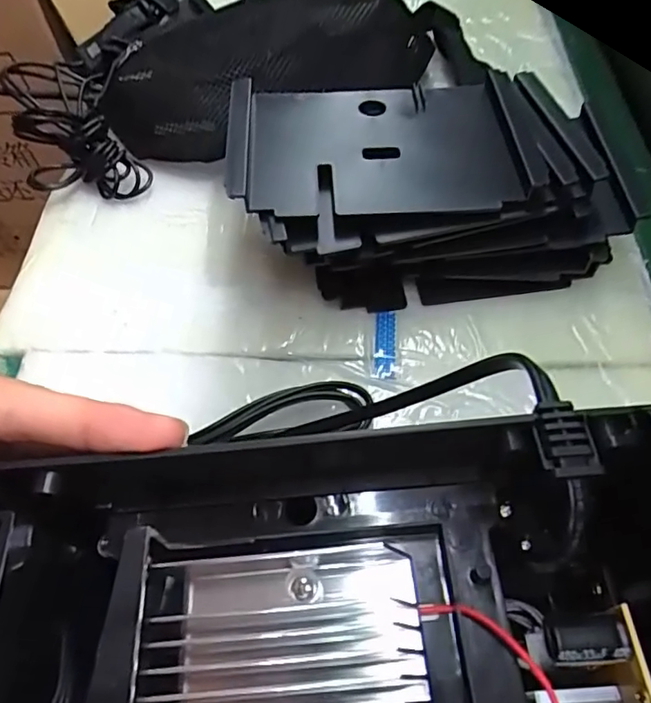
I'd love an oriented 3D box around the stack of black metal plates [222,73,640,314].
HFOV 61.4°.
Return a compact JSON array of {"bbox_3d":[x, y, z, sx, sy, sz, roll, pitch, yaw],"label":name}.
[{"bbox_3d":[0.071,-0.114,0.360,0.248,0.075,0.152,-6,56,-2],"label":"stack of black metal plates"}]

